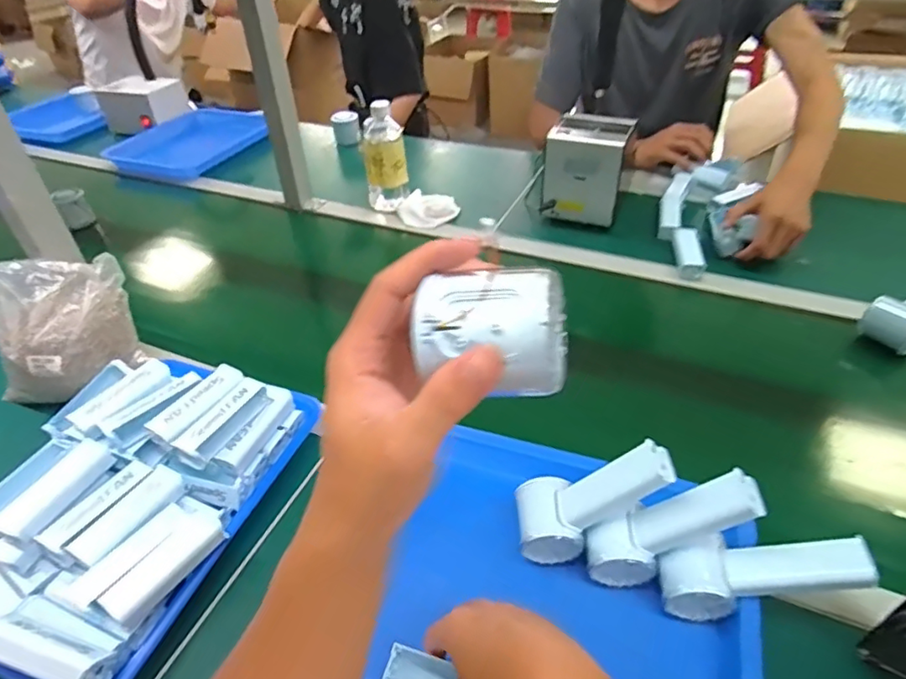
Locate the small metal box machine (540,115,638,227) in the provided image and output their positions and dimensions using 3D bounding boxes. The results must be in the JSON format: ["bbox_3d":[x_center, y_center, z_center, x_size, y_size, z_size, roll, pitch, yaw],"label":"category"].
[{"bbox_3d":[0.232,-0.287,0.979,0.122,0.155,0.129,14,43,19],"label":"small metal box machine"}]

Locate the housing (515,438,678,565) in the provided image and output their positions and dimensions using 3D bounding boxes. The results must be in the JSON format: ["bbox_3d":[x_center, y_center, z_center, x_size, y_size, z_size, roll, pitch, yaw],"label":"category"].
[{"bbox_3d":[0.122,0.134,0.490,0.147,0.044,0.058,-40,30,28],"label":"housing"}]

